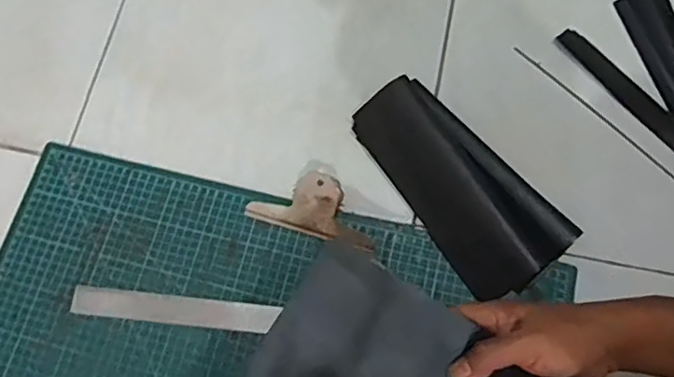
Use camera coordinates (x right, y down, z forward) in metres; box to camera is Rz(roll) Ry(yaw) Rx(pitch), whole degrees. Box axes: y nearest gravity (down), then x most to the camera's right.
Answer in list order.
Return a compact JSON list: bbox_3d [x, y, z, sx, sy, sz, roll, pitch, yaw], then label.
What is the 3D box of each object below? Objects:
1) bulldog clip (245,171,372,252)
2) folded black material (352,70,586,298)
[{"bbox_3d":[-0.024,0.014,0.609,0.134,0.035,0.063,14,74,7],"label":"bulldog clip"},{"bbox_3d":[0.122,-0.006,0.607,0.114,0.040,0.249,-40,76,-10],"label":"folded black material"}]

